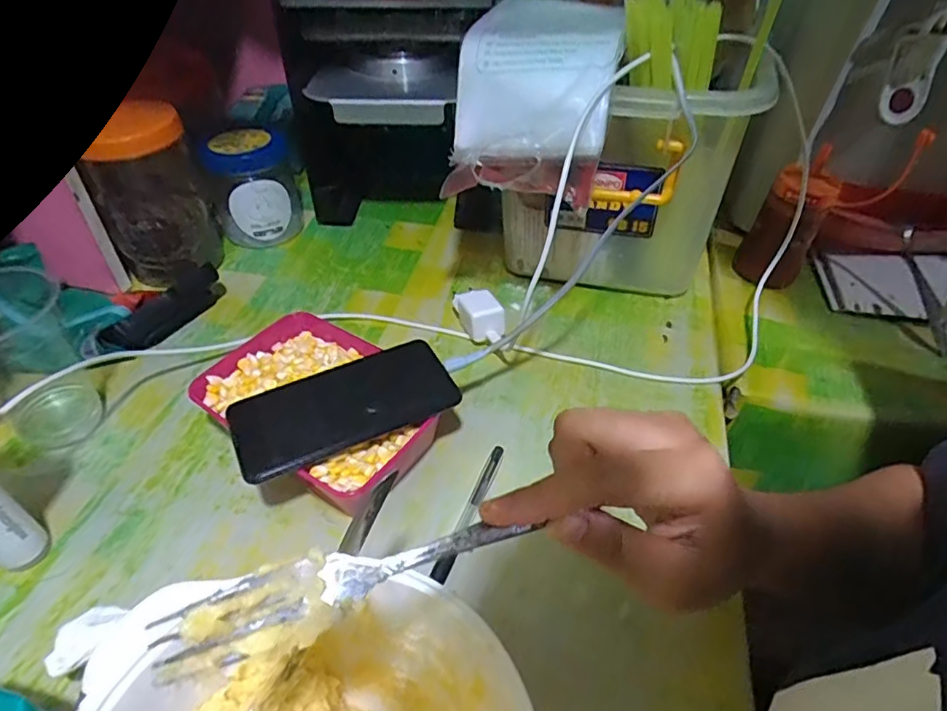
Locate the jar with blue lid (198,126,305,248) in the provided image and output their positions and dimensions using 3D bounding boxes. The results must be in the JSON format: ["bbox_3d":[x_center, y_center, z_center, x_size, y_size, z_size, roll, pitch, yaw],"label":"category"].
[{"bbox_3d":[-0.249,-0.195,0.651,0.091,0.111,0.107,-13,45,-13],"label":"jar with blue lid"}]

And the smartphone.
[{"bbox_3d":[-0.091,0.034,0.405,0.153,0.011,0.071,-19,46,-19],"label":"smartphone"}]

